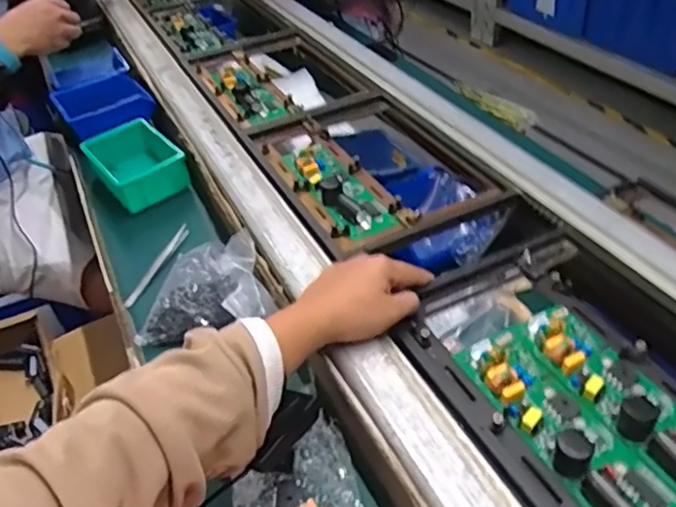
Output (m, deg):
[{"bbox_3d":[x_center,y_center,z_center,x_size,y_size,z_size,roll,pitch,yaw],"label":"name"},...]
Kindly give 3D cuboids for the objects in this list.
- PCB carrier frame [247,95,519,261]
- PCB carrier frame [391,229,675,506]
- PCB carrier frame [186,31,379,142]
[{"bbox_3d":[0.038,-0.119,0.733,0.227,0.030,0.306,-19,41,-15],"label":"PCB carrier frame"},{"bbox_3d":[0.197,0.092,0.471,0.222,0.033,0.296,-21,42,-16],"label":"PCB carrier frame"},{"bbox_3d":[-0.071,-0.267,0.939,0.258,0.039,0.329,-15,39,-24],"label":"PCB carrier frame"}]

